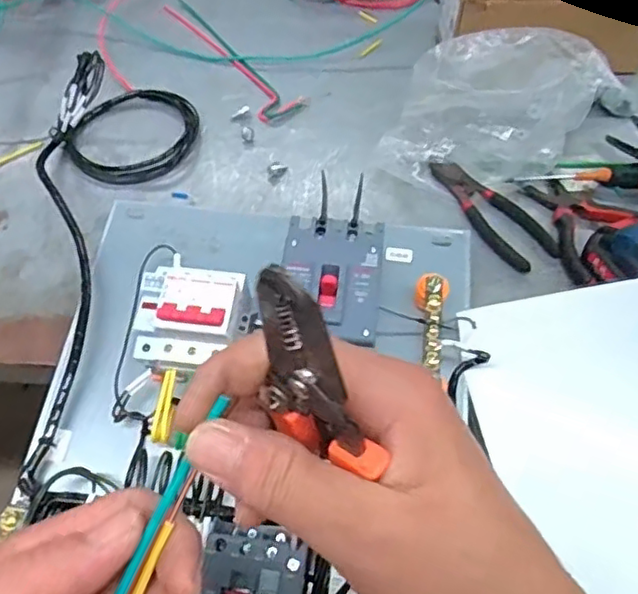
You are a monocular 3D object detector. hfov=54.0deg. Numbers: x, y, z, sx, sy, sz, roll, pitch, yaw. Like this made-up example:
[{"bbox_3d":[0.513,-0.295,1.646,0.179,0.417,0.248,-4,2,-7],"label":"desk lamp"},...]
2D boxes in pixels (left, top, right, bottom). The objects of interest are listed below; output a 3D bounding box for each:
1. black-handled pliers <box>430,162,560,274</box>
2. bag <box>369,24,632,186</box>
[{"bbox_3d":[0.168,-0.087,0.600,0.052,0.015,0.144,-27,60,-17],"label":"black-handled pliers"},{"bbox_3d":[0.204,-0.189,0.613,0.264,0.110,0.122,-17,57,-12],"label":"bag"}]

